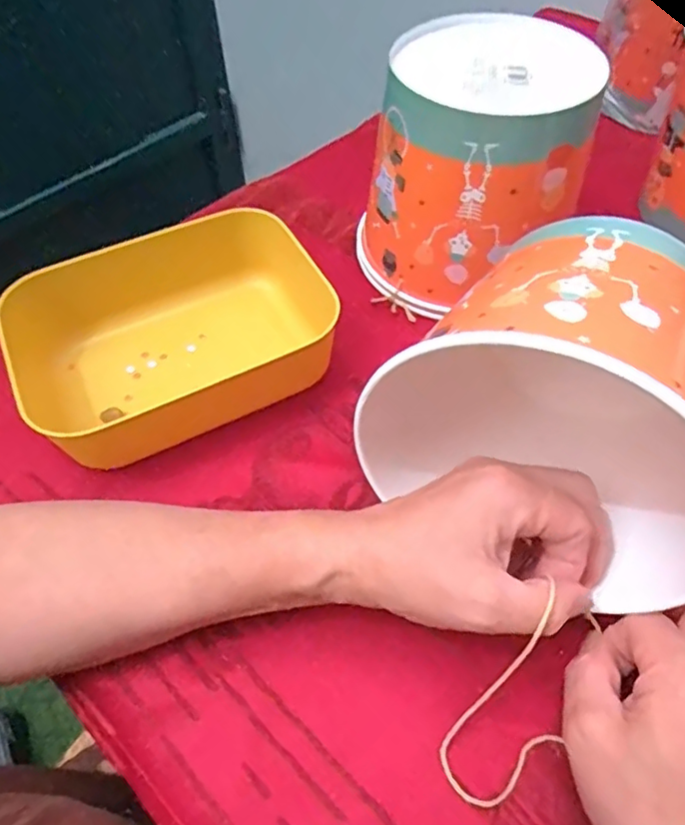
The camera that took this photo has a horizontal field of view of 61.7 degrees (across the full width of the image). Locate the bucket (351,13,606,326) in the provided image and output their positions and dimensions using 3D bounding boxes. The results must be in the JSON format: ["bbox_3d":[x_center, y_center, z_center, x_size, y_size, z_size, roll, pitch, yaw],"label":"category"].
[{"bbox_3d":[0.087,-0.161,0.390,0.136,0.136,0.142,19,58,13],"label":"bucket"}]

